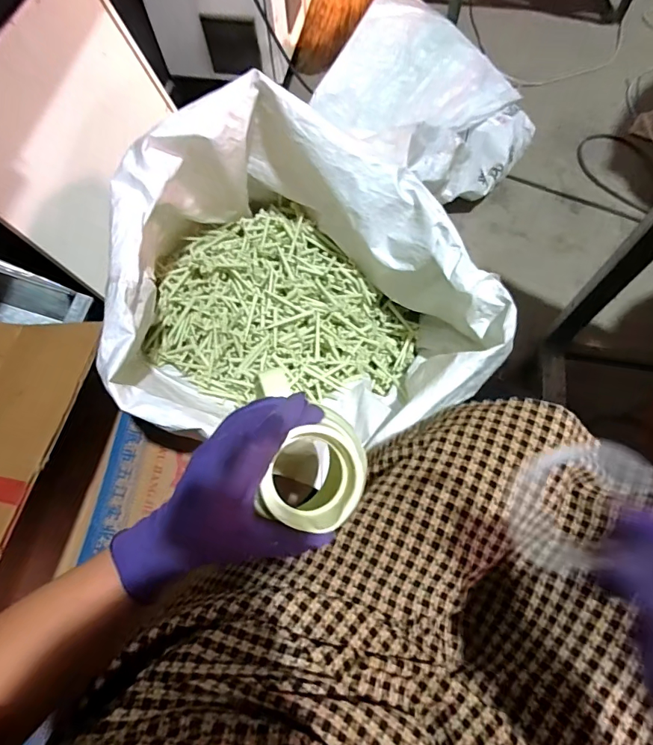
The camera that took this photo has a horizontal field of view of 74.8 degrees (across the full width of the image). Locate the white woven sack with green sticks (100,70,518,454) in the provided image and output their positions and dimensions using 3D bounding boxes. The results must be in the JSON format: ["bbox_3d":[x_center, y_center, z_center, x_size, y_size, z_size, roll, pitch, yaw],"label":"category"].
[{"bbox_3d":[-0.049,-0.150,0.821,0.655,0.431,0.558,-8,68,-1],"label":"white woven sack with green sticks"}]

